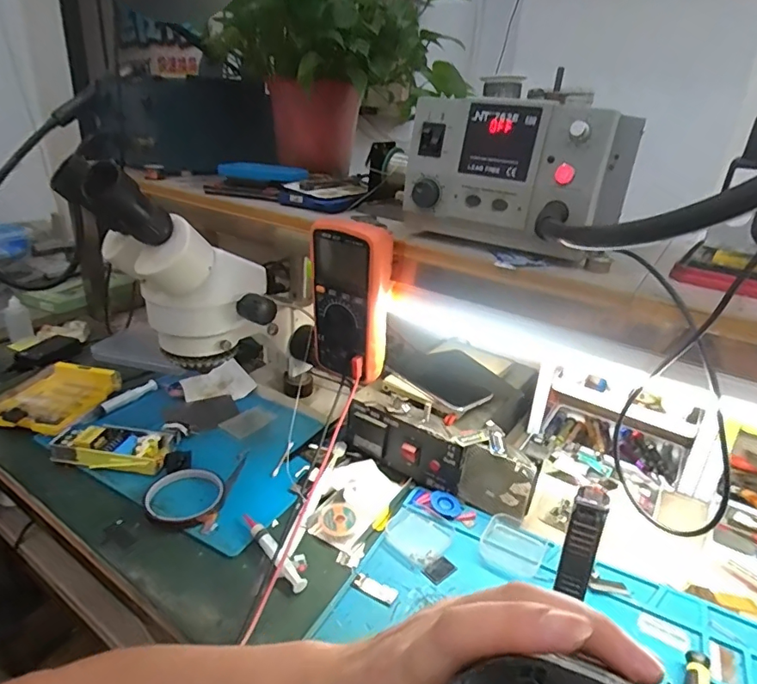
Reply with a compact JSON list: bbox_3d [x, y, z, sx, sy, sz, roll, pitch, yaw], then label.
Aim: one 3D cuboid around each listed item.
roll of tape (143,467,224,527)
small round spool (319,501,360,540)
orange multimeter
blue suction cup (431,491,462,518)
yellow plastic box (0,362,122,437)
[{"bbox_3d":[-0.221,0.176,0.573,0.085,0.013,0.083,3,24,-2],"label":"roll of tape"},{"bbox_3d":[-0.043,0.199,0.559,0.043,0.014,0.046,3,24,-2],"label":"small round spool"},{"bbox_3d":[-0.033,-0.044,0.571,0.092,0.175,0.046,19,28,30],"label":"orange multimeter"},{"bbox_3d":[0.080,0.190,0.588,0.035,0.006,0.037,3,24,-2],"label":"blue suction cup"},{"bbox_3d":[-0.465,0.079,0.721,0.126,0.031,0.145,6,24,4],"label":"yellow plastic box"}]

